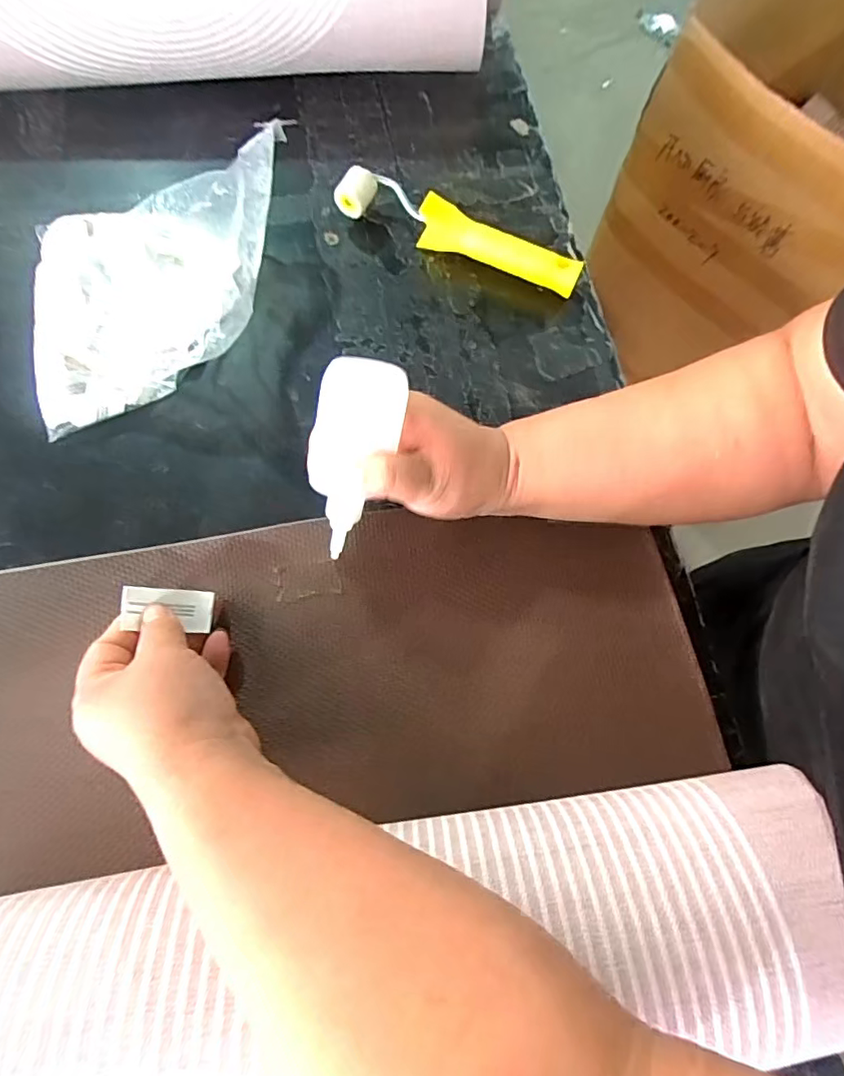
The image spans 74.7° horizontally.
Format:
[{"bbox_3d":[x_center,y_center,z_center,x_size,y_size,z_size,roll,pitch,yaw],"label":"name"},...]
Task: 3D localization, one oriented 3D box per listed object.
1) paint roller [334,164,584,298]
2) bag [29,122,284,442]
[{"bbox_3d":[0.030,-0.246,0.442,0.200,0.036,0.034,23,73,5],"label":"paint roller"},{"bbox_3d":[-0.184,-0.183,0.397,0.198,0.066,0.168,-12,73,-5],"label":"bag"}]

